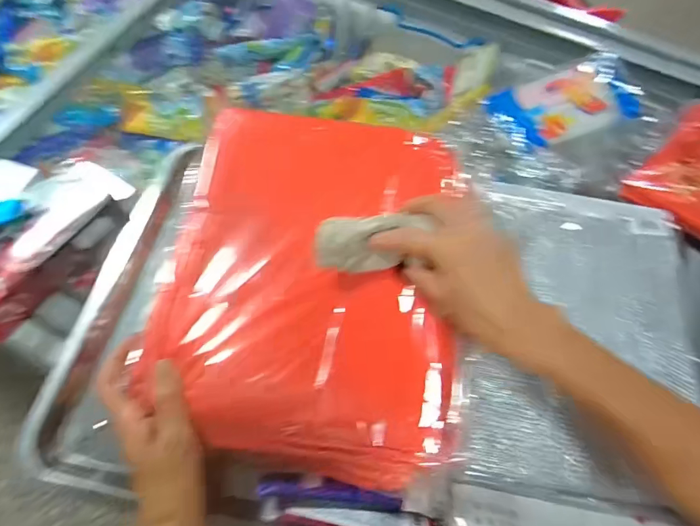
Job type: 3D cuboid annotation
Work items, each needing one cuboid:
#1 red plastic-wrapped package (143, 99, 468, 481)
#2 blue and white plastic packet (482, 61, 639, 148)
[{"bbox_3d":[-0.031,0.008,0.372,0.253,0.029,0.315,10,73,2],"label":"red plastic-wrapped package"},{"bbox_3d":[0.274,-0.215,0.554,0.172,0.047,0.114,-19,67,-10],"label":"blue and white plastic packet"}]

